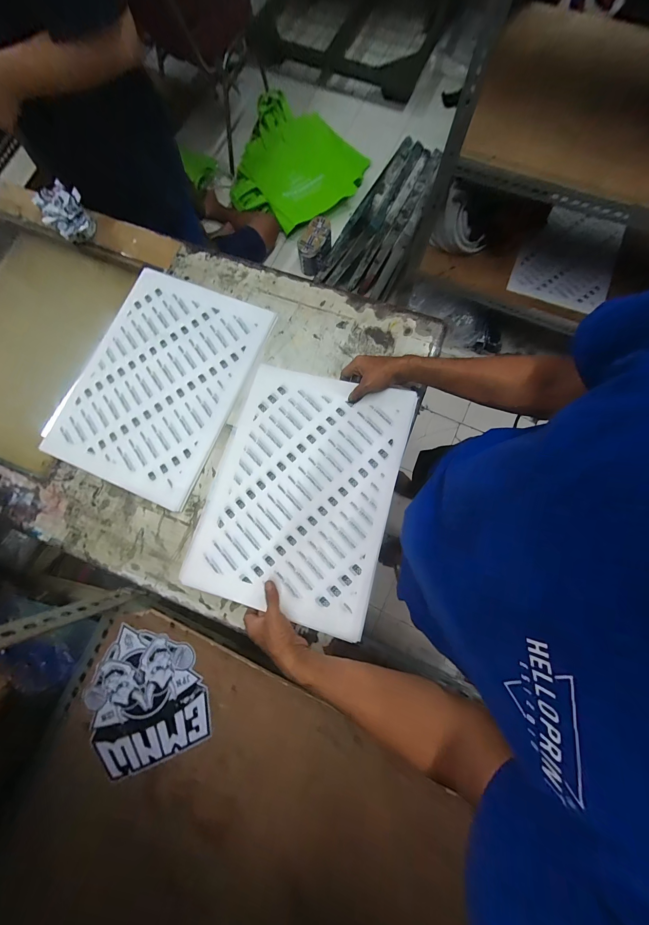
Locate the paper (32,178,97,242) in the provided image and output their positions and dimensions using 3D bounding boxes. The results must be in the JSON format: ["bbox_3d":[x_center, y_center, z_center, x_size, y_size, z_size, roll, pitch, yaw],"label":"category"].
[{"bbox_3d":[-0.581,-0.561,0.691,0.099,0.054,0.135,-38,81,-4],"label":"paper"}]

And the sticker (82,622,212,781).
[{"bbox_3d":[-0.294,0.376,0.498,0.184,0.007,0.195,-21,78,-3],"label":"sticker"}]

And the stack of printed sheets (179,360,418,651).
[{"bbox_3d":[-0.042,0.045,0.563,0.328,0.050,0.436,16,80,4],"label":"stack of printed sheets"}]

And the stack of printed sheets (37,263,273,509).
[{"bbox_3d":[-0.340,-0.172,0.625,0.330,0.014,0.444,23,82,6],"label":"stack of printed sheets"}]

